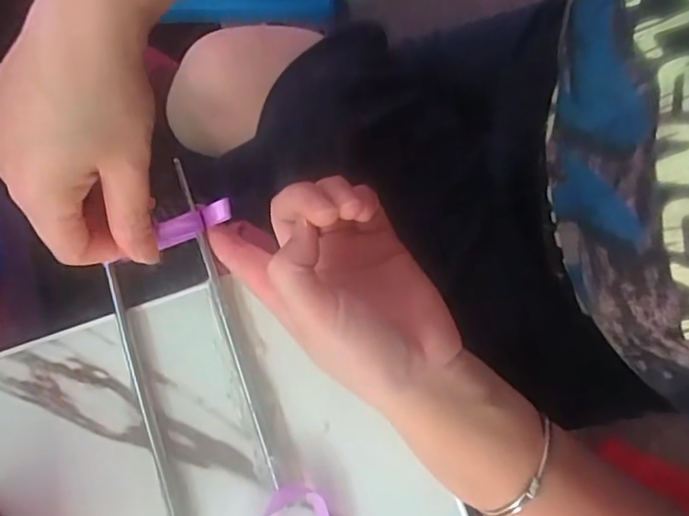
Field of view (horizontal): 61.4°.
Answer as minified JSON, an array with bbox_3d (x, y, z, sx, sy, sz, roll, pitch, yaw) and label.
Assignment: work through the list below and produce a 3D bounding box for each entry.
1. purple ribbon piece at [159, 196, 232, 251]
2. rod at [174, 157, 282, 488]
[{"bbox_3d":[-0.078,-0.019,0.302,0.040,0.007,0.013,-25,77,1],"label":"purple ribbon piece"},{"bbox_3d":[-0.062,0.028,0.296,0.006,0.008,0.172,-18,77,-6],"label":"rod"}]

